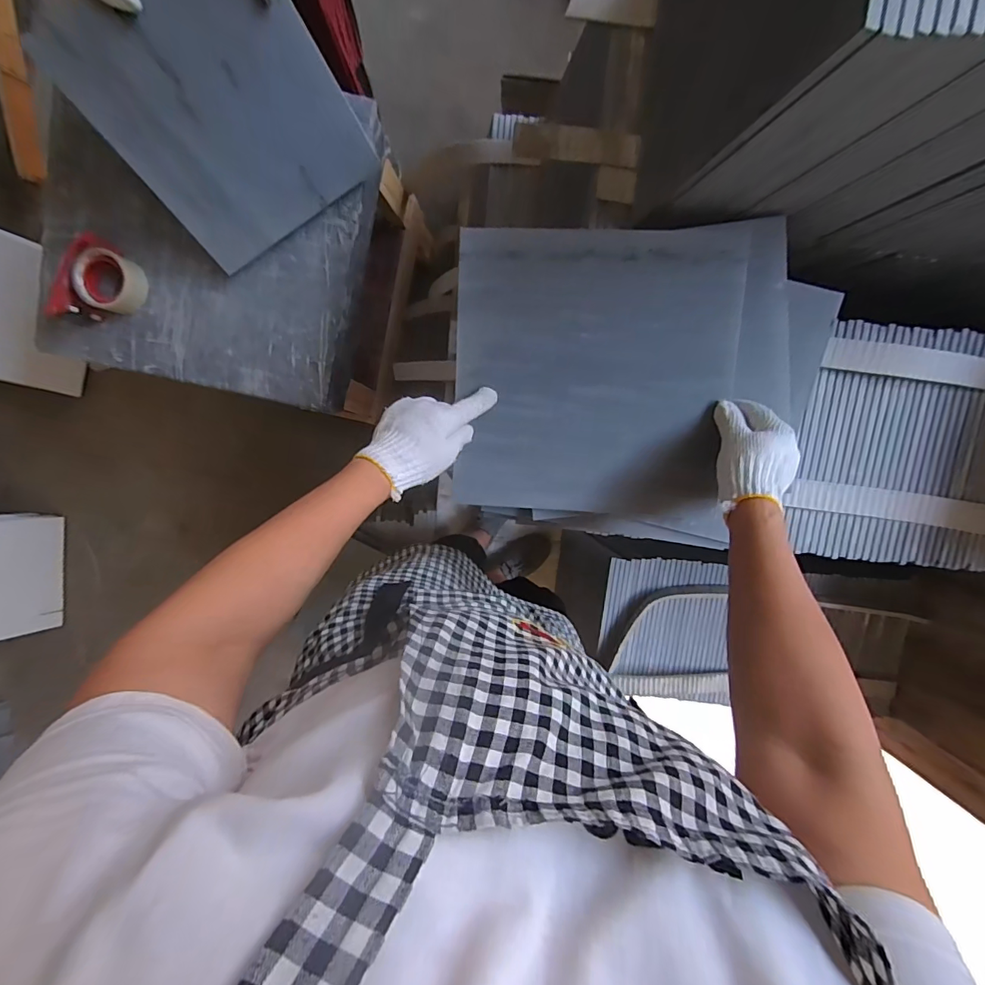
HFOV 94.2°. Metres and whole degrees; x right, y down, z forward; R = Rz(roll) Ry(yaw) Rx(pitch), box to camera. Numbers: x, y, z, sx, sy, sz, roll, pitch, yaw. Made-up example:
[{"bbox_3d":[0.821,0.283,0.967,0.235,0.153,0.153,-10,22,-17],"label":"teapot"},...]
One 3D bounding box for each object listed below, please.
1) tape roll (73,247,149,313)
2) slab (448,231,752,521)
[{"bbox_3d":[-0.617,-0.339,0.740,0.083,0.039,0.089,0,98,1],"label":"tape roll"},{"bbox_3d":[0.111,-0.126,0.512,0.298,0.019,0.303,3,102,4],"label":"slab"}]

